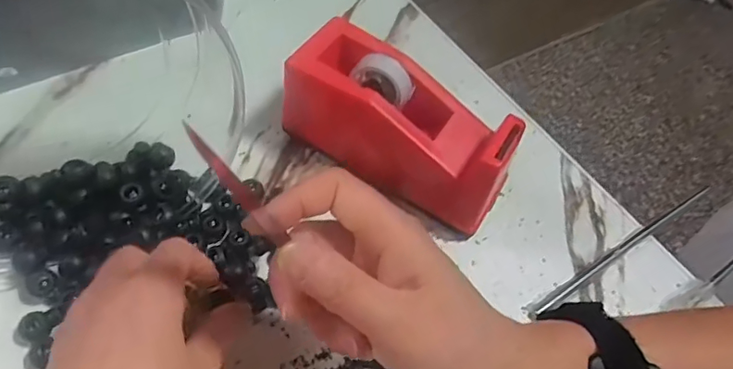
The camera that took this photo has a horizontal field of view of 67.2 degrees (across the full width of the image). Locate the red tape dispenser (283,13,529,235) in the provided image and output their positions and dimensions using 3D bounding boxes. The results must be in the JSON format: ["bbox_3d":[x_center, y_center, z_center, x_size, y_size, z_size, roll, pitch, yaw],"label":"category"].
[{"bbox_3d":[0.020,-0.034,0.358,0.146,0.079,0.060,28,56,10],"label":"red tape dispenser"}]

